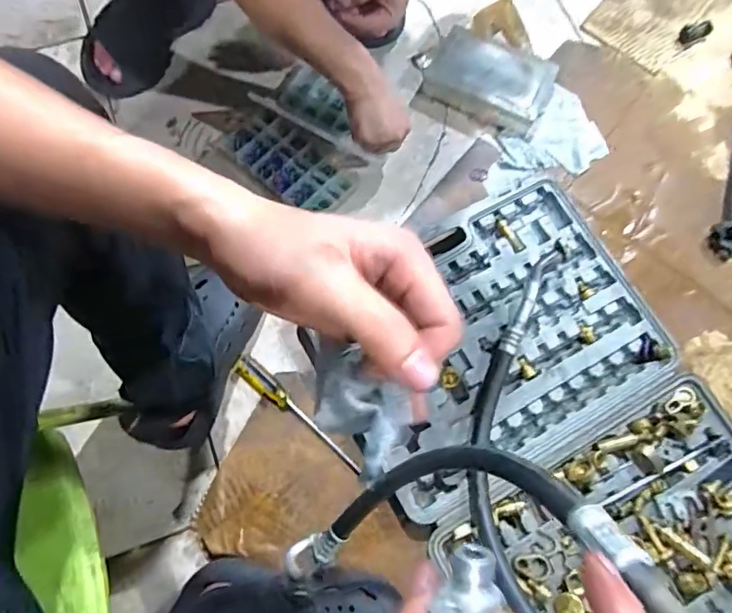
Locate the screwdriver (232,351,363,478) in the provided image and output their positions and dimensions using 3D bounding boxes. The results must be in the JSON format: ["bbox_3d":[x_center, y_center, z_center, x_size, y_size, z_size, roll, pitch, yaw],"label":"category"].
[{"bbox_3d":[-0.095,0.151,0.700,0.219,0.021,0.030,43,77,9],"label":"screwdriver"}]

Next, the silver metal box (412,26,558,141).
[{"bbox_3d":[0.195,-0.380,0.849,0.223,0.045,0.149,21,75,4],"label":"silver metal box"}]

